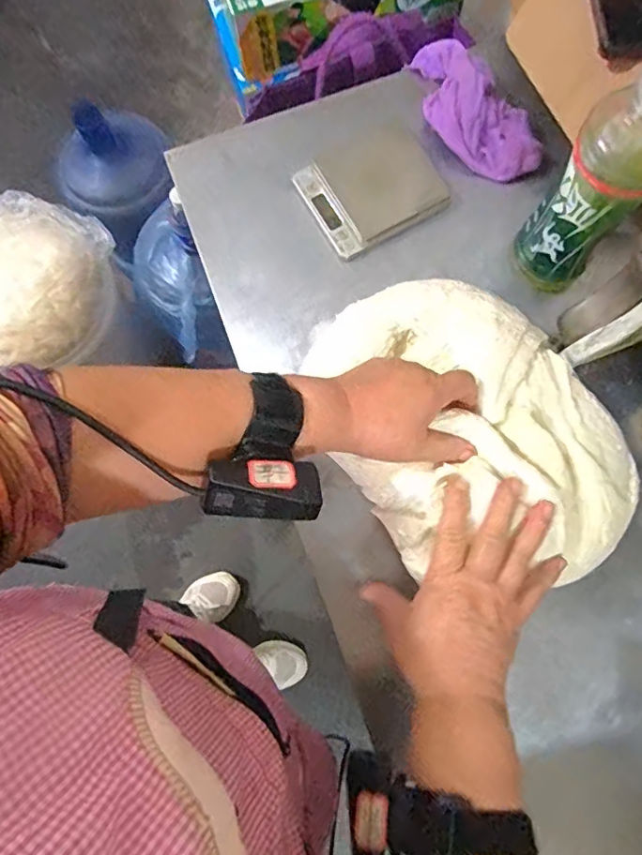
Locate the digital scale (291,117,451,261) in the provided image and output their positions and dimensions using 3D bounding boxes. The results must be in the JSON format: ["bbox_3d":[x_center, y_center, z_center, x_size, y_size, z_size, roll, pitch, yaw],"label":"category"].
[{"bbox_3d":[0.049,-0.238,0.536,0.125,0.018,0.109,-28,80,-4],"label":"digital scale"}]

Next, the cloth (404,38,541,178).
[{"bbox_3d":[0.147,-0.325,0.540,0.082,0.046,0.174,-21,80,-3],"label":"cloth"}]

